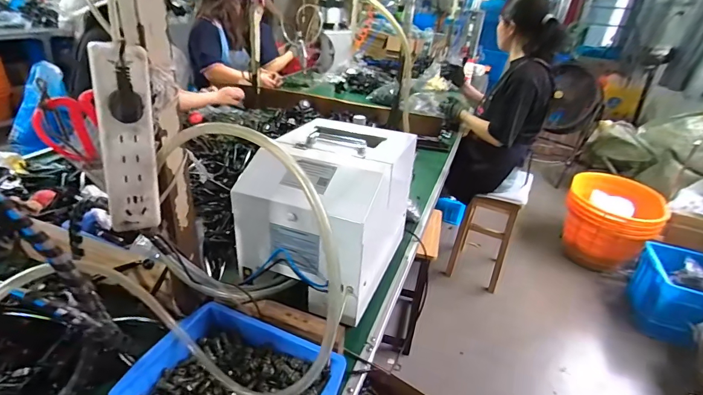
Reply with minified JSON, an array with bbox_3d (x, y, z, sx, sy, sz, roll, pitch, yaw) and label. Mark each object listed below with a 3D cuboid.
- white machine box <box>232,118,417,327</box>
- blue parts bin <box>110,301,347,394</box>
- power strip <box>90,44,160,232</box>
[{"bbox_3d":[-0.031,0.012,0.731,0.227,0.235,0.309,16,30,16],"label":"white machine box"},{"bbox_3d":[-0.151,0.259,0.503,0.234,0.085,0.175,18,30,19],"label":"blue parts bin"},{"bbox_3d":[-0.230,-0.053,0.395,0.053,0.192,0.029,-12,34,-31],"label":"power strip"}]

